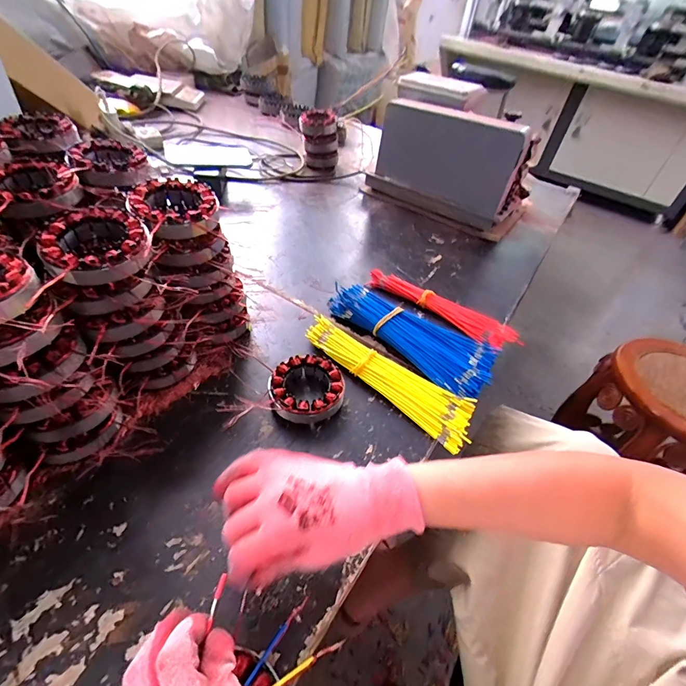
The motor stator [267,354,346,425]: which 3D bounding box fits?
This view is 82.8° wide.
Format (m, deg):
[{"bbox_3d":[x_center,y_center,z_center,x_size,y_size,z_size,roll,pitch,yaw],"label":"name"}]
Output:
[{"bbox_3d":[-0.044,0.055,0.466,0.085,0.033,0.083,-9,46,-17],"label":"motor stator"}]

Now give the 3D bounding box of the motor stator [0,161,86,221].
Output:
[{"bbox_3d":[-0.334,-0.166,0.420,0.084,0.033,0.086,-22,52,-29],"label":"motor stator"}]

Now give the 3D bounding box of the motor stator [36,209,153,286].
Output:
[{"bbox_3d":[-0.223,-0.085,0.357,0.089,0.035,0.097,-15,49,-24],"label":"motor stator"}]

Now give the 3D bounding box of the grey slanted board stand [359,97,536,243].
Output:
[{"bbox_3d":[0.232,-0.391,0.844,0.332,0.206,0.146,29,47,21],"label":"grey slanted board stand"}]

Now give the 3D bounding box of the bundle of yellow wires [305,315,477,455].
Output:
[{"bbox_3d":[0.059,0.038,0.504,0.246,0.022,0.065,35,50,25],"label":"bundle of yellow wires"}]

